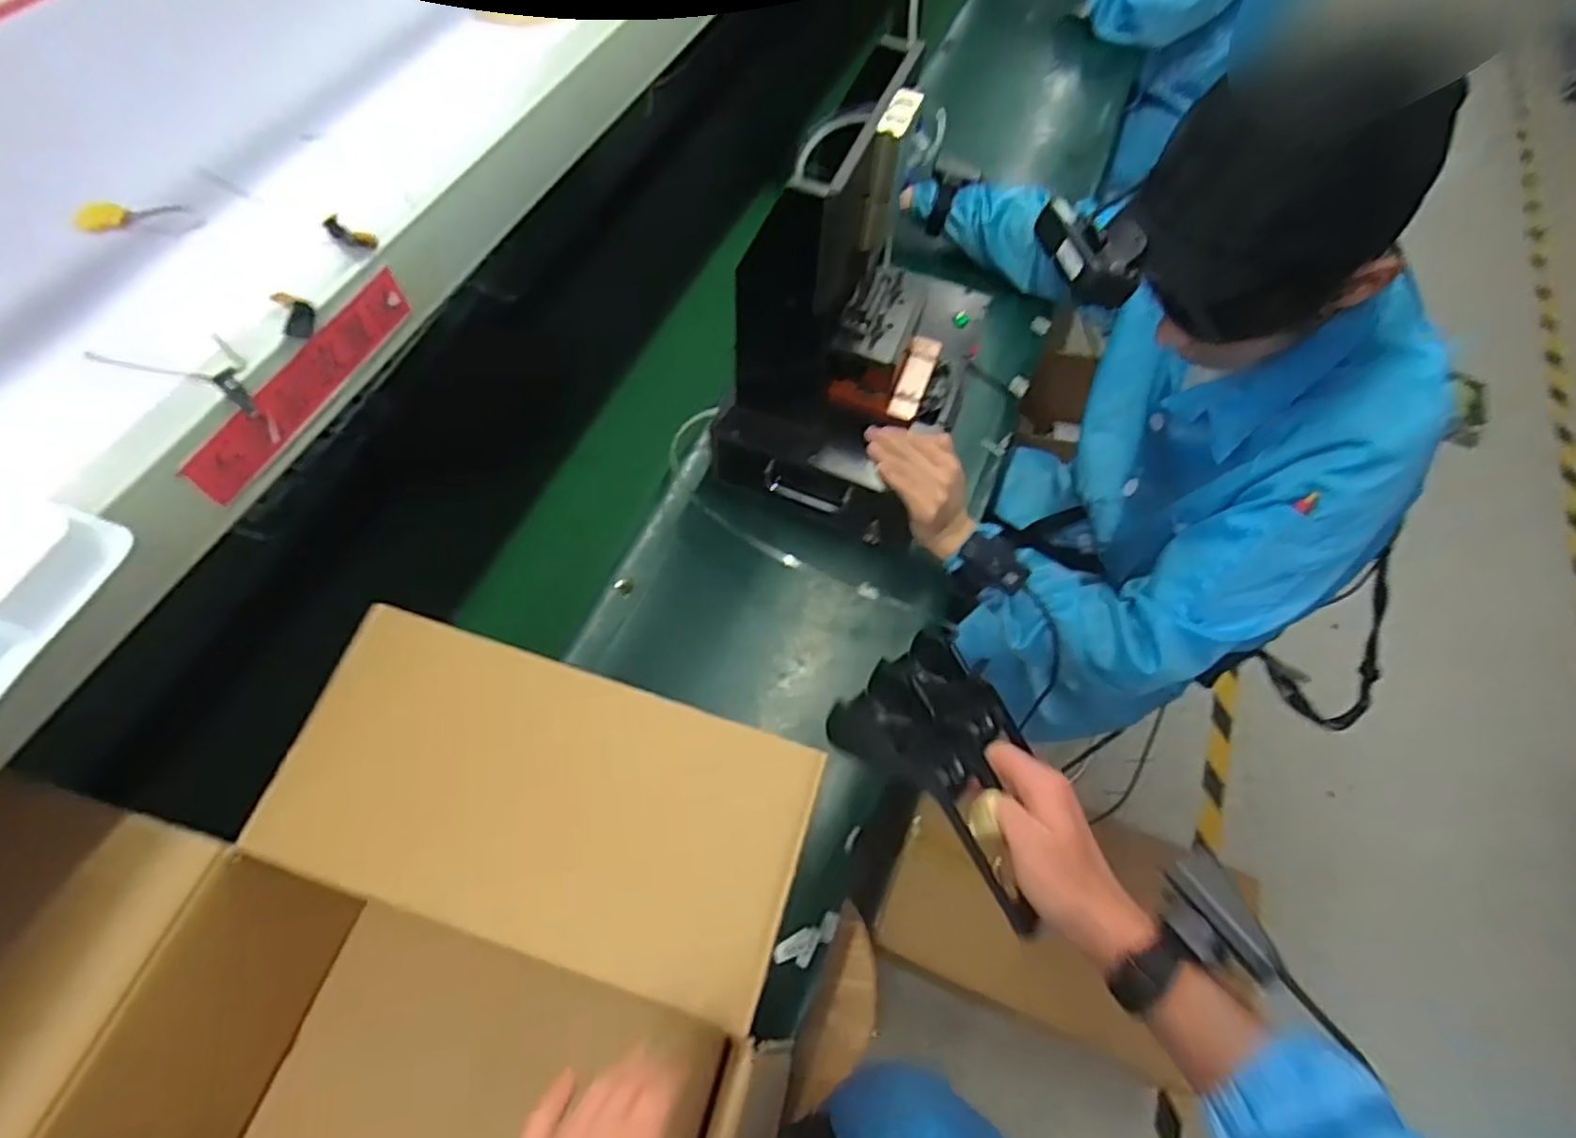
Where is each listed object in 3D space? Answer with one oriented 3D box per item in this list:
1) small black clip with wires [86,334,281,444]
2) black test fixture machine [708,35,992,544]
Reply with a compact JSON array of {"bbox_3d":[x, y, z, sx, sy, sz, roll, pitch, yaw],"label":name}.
[{"bbox_3d":[-0.278,-0.089,0.342,0.076,0.039,0.025,17,62,6],"label":"small black clip with wires"},{"bbox_3d":[0.089,-0.269,0.756,0.240,0.394,0.321,19,62,7],"label":"black test fixture machine"}]

